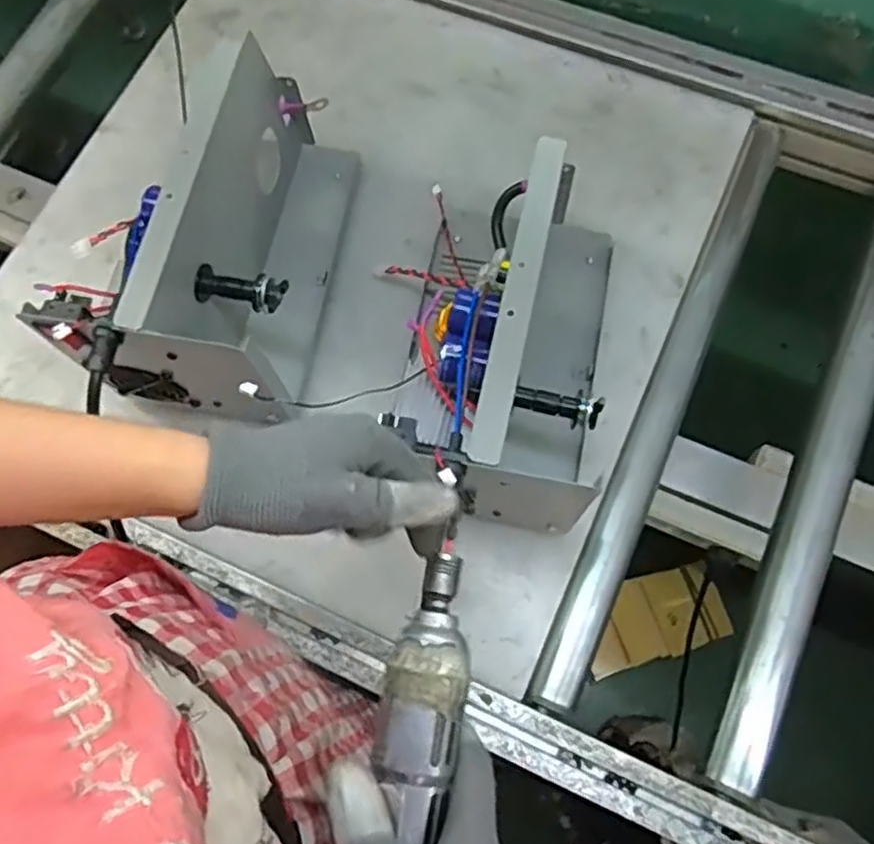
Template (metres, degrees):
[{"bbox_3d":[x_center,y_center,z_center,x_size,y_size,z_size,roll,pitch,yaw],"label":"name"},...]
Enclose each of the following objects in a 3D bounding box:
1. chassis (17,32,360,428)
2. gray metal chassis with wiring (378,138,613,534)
[{"bbox_3d":[-0.160,-0.150,0.604,0.126,0.188,0.291,14,73,7],"label":"chassis"},{"bbox_3d":[0.067,-0.076,0.562,0.121,0.174,0.279,11,73,6],"label":"gray metal chassis with wiring"}]

